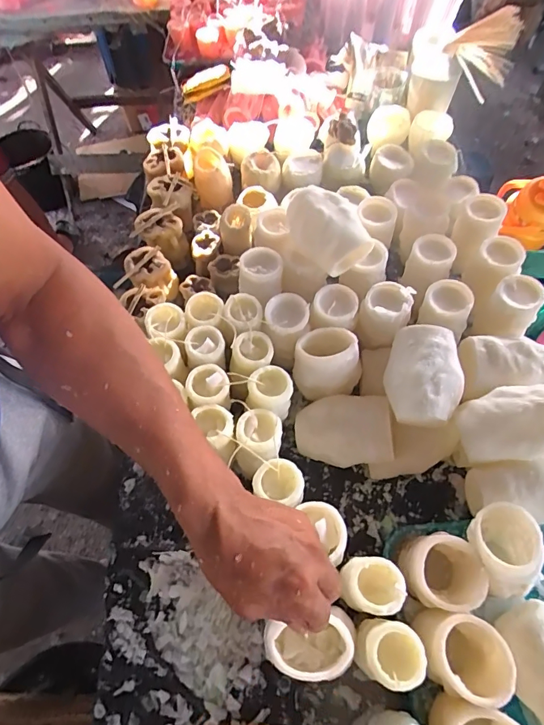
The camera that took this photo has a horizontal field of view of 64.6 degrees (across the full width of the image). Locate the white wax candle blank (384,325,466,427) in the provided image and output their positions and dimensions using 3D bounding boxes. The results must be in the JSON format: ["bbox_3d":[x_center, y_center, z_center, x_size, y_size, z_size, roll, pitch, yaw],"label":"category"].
[{"bbox_3d":[0.182,0.019,0.521,0.087,0.058,0.117,15,63,10],"label":"white wax candle blank"}]

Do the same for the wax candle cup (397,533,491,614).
[{"bbox_3d":[0.172,0.217,0.444,0.074,0.063,0.065,9,62,7],"label":"wax candle cup"}]

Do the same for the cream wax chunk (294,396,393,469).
[{"bbox_3d":[0.087,0.085,0.541,0.114,0.065,0.083,1,61,3],"label":"cream wax chunk"}]

